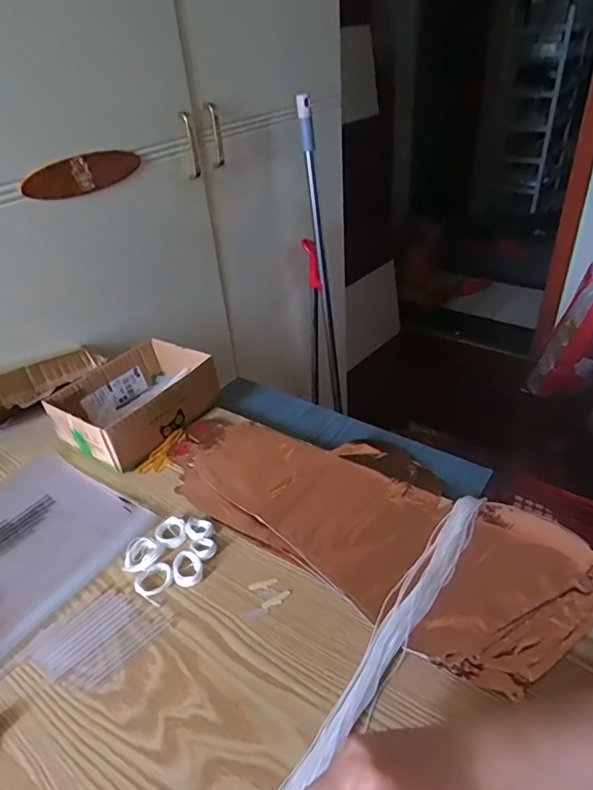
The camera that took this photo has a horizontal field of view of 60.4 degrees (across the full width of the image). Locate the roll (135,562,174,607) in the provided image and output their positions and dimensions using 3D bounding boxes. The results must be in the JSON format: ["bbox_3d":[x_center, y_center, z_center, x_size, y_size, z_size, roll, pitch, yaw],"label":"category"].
[{"bbox_3d":[-0.132,0.174,0.479,0.038,0.006,0.035,-3,36,2],"label":"roll"}]

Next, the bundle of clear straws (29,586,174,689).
[{"bbox_3d":[-0.169,0.208,0.442,0.075,0.004,0.091,25,45,34],"label":"bundle of clear straws"}]

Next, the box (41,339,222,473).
[{"bbox_3d":[-0.208,0.006,0.662,0.138,0.068,0.178,21,43,30],"label":"box"}]

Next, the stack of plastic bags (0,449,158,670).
[{"bbox_3d":[-0.284,0.156,0.528,0.201,0.011,0.199,19,42,29],"label":"stack of plastic bags"}]

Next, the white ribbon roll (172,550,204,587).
[{"bbox_3d":[-0.105,0.166,0.488,0.028,0.007,0.035,-17,38,-16],"label":"white ribbon roll"}]

